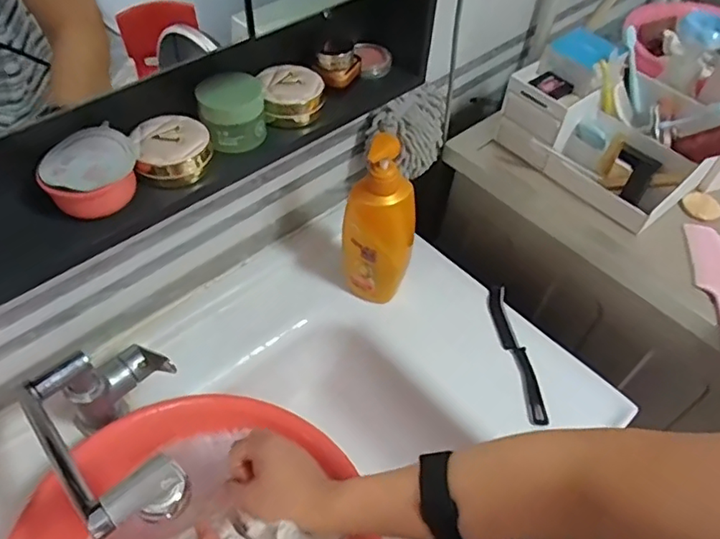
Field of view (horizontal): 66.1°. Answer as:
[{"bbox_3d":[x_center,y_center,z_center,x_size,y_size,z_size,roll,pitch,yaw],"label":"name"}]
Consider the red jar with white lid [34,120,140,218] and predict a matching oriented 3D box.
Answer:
[{"bbox_3d":[-0.233,-0.086,0.484,0.075,0.047,0.079,2,50,-2],"label":"red jar with white lid"}]

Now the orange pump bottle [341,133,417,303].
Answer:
[{"bbox_3d":[0.023,-0.043,0.708,0.088,0.287,0.050,8,50,3],"label":"orange pump bottle"}]

